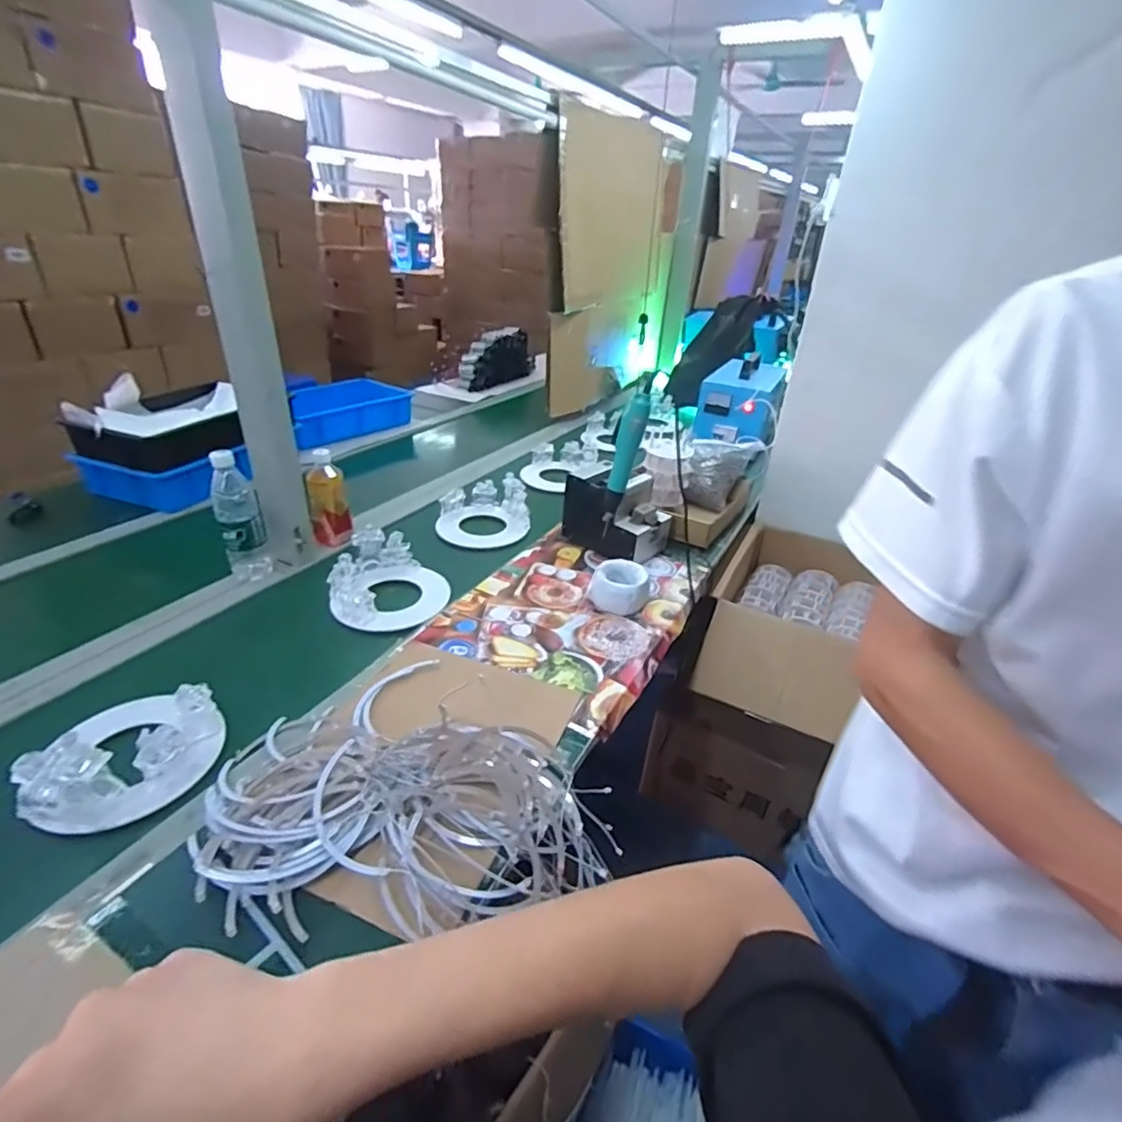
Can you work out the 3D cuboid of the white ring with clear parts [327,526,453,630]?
[{"bbox_3d":[-0.294,0.027,0.987,0.185,0.096,0.173,3,31,-2],"label":"white ring with clear parts"}]

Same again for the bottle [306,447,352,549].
[{"bbox_3d":[-0.446,-0.113,1.102,0.070,0.177,0.066,-8,33,-19],"label":"bottle"}]

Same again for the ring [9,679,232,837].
[{"bbox_3d":[-0.502,0.197,0.662,0.172,0.100,0.188,-3,32,-12],"label":"ring"}]

